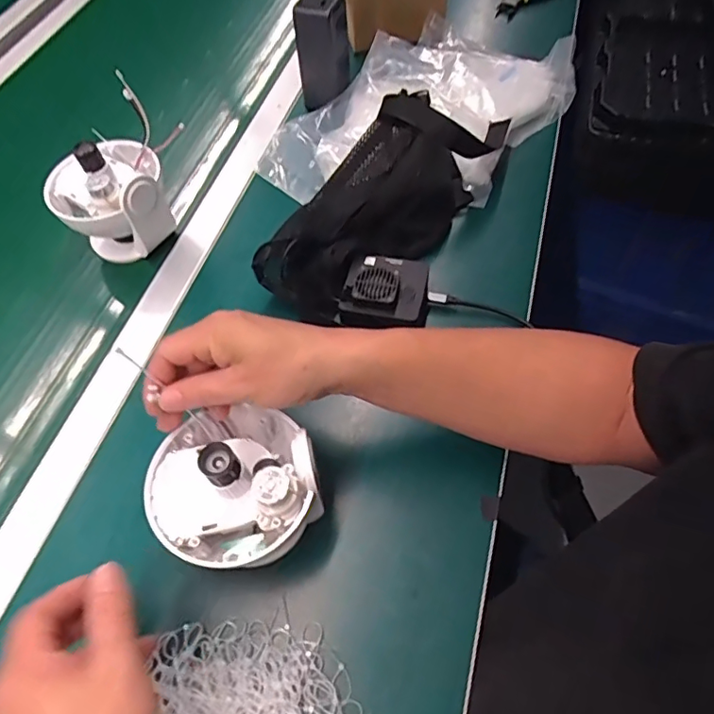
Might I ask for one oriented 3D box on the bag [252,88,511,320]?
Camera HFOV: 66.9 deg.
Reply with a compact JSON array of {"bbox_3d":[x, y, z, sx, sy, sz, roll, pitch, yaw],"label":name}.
[{"bbox_3d":[0.033,-0.172,0.556,0.118,0.093,0.309,30,64,19],"label":"bag"}]

